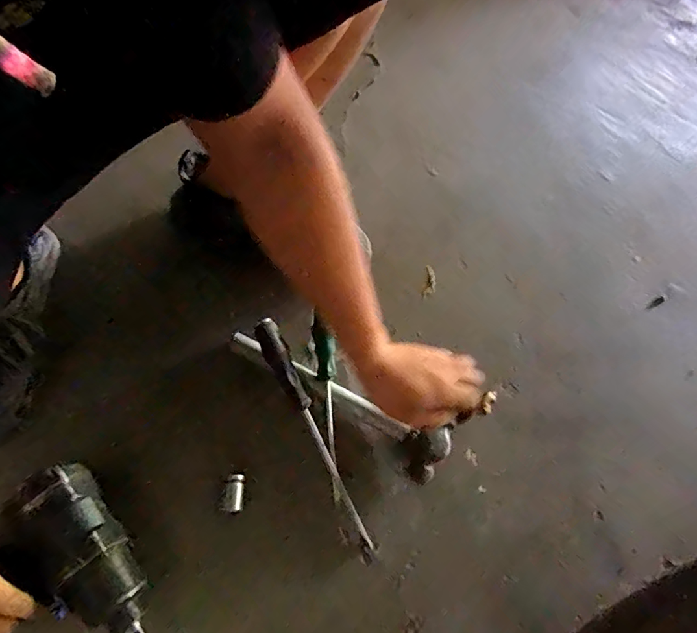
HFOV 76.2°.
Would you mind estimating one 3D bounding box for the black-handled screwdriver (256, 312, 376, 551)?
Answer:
[{"bbox_3d":[-0.044,0.135,0.543,0.028,0.028,0.287,-25,81,-12],"label":"black-handled screwdriver"}]

